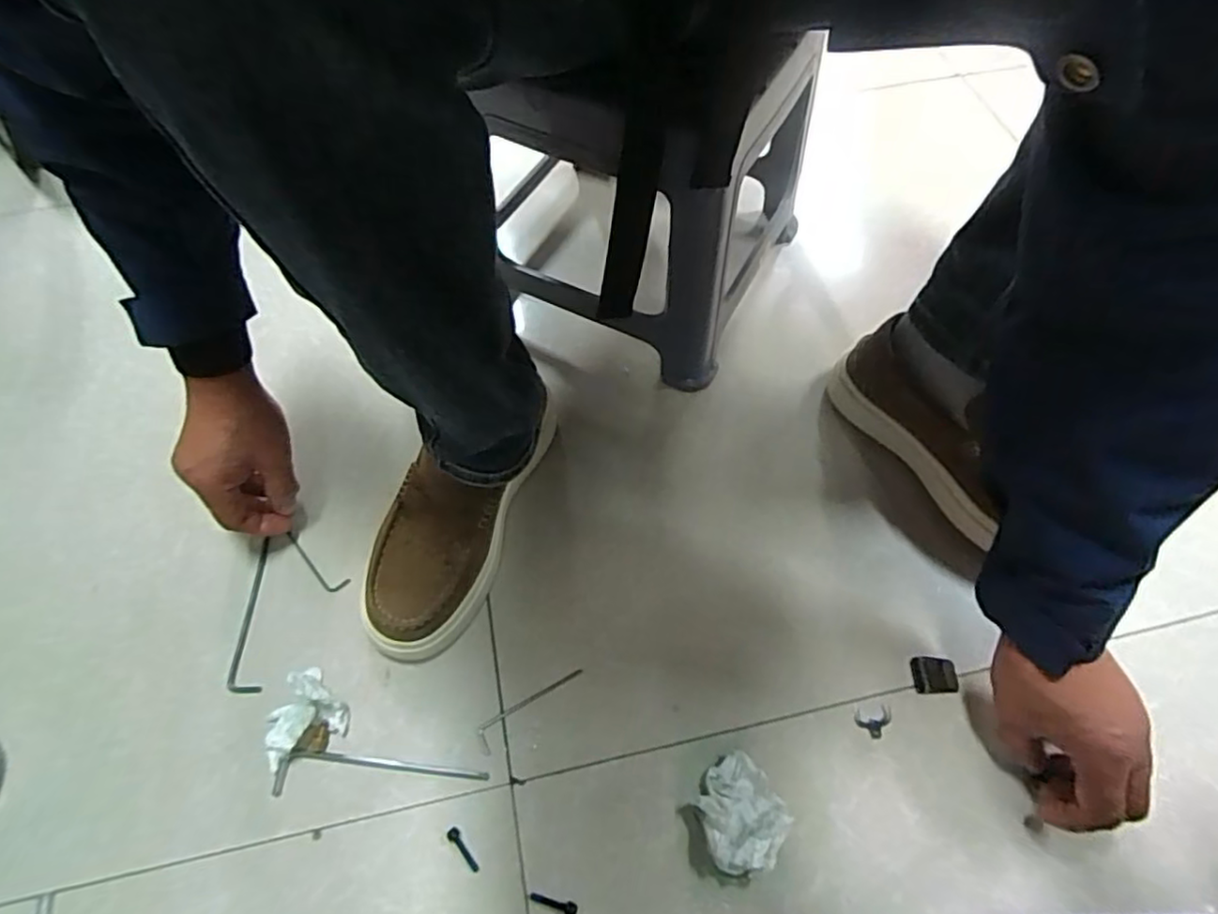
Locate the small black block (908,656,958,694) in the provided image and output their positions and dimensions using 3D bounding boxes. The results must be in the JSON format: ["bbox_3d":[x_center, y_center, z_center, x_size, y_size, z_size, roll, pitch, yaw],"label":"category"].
[{"bbox_3d":[0.265,0.178,0.518,0.035,0.007,0.029,0,59,0],"label":"small black block"}]

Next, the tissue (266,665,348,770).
[{"bbox_3d":[-0.245,0.199,0.500,0.061,0.032,0.062,-23,61,-13],"label":"tissue"}]

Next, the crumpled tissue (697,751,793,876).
[{"bbox_3d":[0.095,0.262,0.466,0.059,0.021,0.069,-24,62,-14],"label":"crumpled tissue"}]

